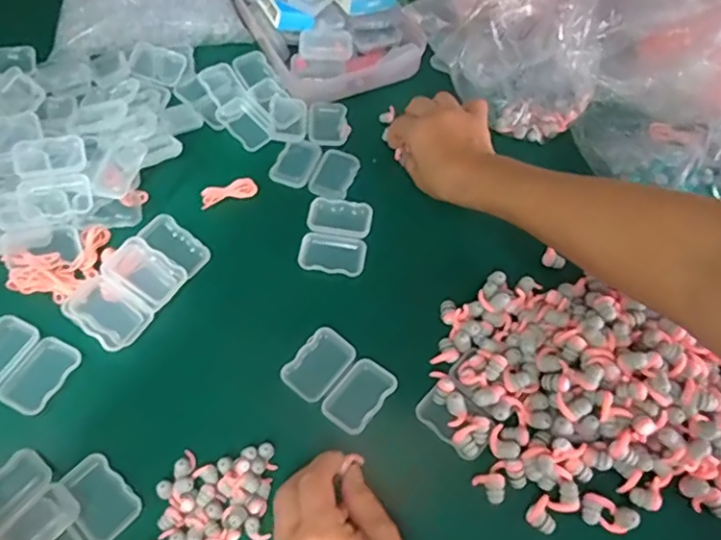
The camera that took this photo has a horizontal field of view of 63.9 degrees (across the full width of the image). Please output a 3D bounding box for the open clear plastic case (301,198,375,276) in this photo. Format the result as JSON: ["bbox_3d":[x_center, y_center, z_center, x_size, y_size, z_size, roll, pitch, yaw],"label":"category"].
[{"bbox_3d":[-0.021,-0.032,0.521,0.057,0.007,0.077,9,59,2],"label":"open clear plastic case"}]

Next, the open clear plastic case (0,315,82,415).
[{"bbox_3d":[-0.260,0.070,0.440,0.076,0.007,0.057,24,61,11],"label":"open clear plastic case"}]

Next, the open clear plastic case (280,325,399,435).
[{"bbox_3d":[-0.016,0.084,0.446,0.076,0.009,0.056,35,64,16],"label":"open clear plastic case"}]

